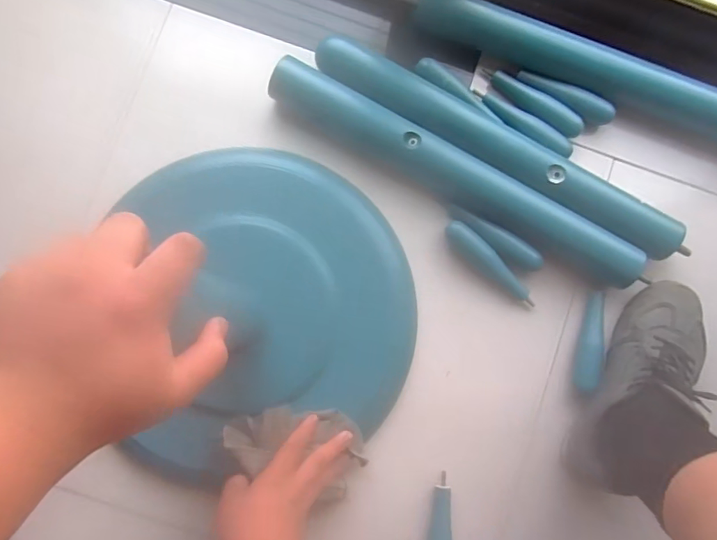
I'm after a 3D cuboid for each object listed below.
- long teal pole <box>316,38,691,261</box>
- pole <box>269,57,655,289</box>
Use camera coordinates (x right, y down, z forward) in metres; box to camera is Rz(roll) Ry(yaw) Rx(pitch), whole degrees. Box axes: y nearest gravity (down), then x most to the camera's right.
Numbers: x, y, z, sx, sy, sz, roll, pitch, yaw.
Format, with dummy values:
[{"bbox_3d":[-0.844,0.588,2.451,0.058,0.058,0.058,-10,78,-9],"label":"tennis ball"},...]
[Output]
[{"bbox_3d":[0.167,-0.150,0.599,0.480,0.044,0.061,31,85,-1],"label":"long teal pole"},{"bbox_3d":[0.119,-0.112,0.604,0.501,0.039,0.058,28,85,-1],"label":"pole"}]

